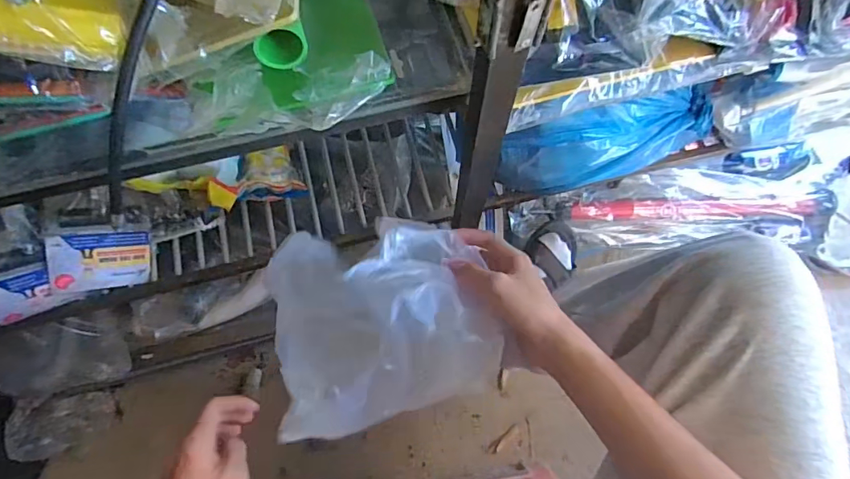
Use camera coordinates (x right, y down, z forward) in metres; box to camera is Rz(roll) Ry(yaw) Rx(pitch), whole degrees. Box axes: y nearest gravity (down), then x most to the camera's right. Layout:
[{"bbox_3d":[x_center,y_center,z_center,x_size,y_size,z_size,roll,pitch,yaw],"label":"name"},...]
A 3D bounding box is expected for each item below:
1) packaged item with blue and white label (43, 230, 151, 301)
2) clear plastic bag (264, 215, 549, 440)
[{"bbox_3d":[-0.387,0.029,0.557,0.100,0.010,0.074,-5,108,-35],"label":"packaged item with blue and white label"},{"bbox_3d":[-0.036,0.085,0.457,0.235,0.081,0.205,-10,97,19],"label":"clear plastic bag"}]

